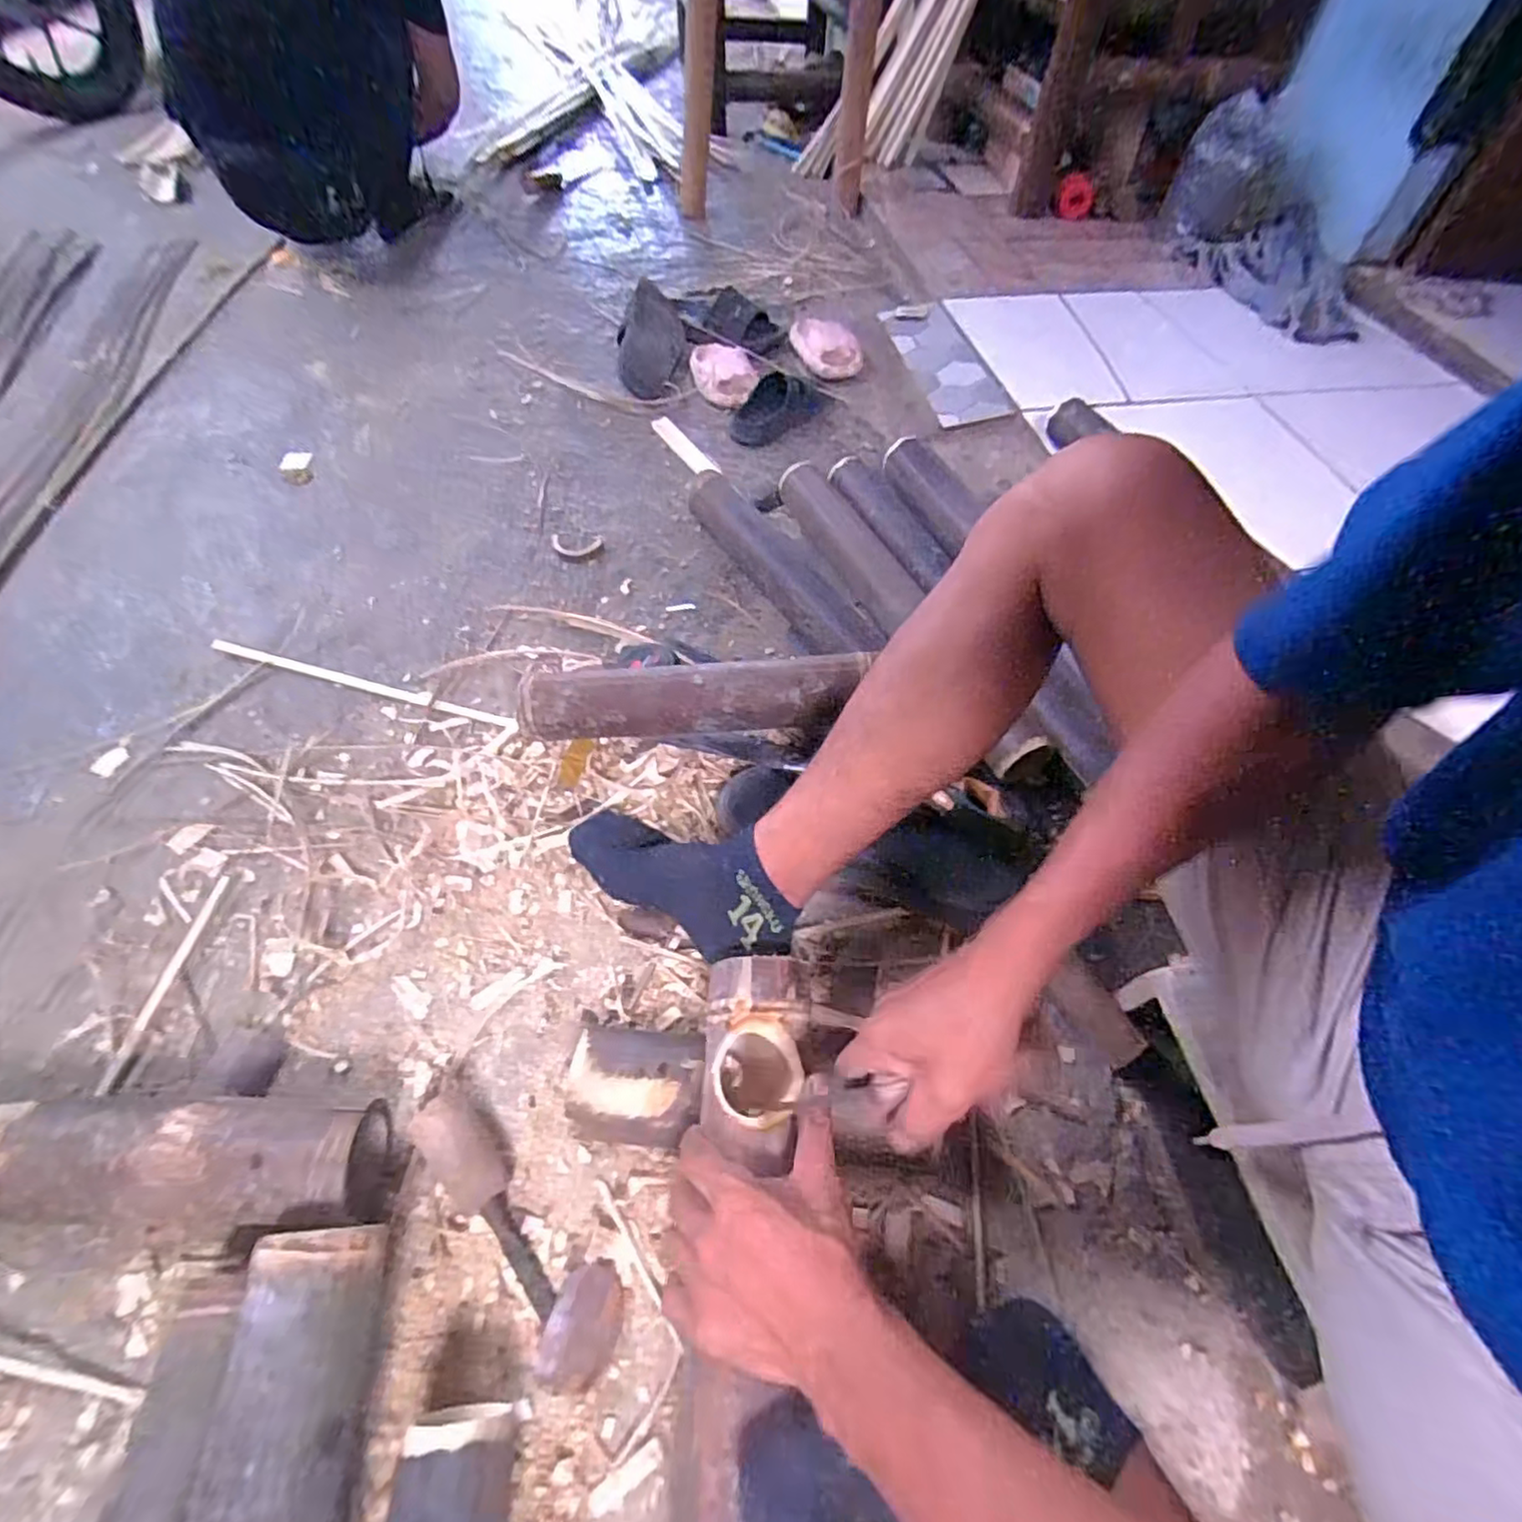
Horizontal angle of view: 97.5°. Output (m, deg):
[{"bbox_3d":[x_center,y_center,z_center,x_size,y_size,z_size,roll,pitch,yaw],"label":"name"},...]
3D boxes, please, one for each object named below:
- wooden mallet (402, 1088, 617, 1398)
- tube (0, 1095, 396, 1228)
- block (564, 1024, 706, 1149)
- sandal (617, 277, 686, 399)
[{"bbox_3d":[-0.172,0.326,0.473,0.063,0.046,0.204,-34,64,-24],"label":"wooden mallet"},{"bbox_3d":[-0.432,0.281,0.472,0.324,0.075,0.084,4,56,-1],"label":"tube"},{"bbox_3d":[-0.098,0.250,0.523,0.097,0.055,0.085,5,56,0],"label":"block"},{"bbox_3d":[-0.186,-0.719,1.138,0.105,0.032,0.260,3,78,-1],"label":"sandal"}]

